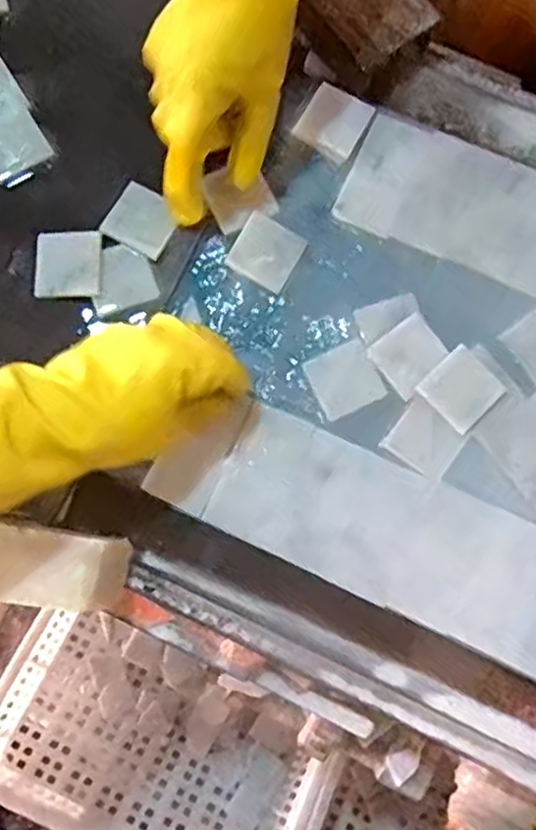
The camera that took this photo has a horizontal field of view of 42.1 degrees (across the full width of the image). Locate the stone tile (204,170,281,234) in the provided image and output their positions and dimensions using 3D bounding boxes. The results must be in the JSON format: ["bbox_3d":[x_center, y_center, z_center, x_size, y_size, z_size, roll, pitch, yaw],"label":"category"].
[{"bbox_3d":[-0.022,-0.172,0.545,0.048,0.005,0.045,-25,106,-3],"label":"stone tile"}]

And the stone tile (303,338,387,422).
[{"bbox_3d":[0.058,-0.027,0.529,0.048,0.004,0.050,-25,80,-3],"label":"stone tile"}]

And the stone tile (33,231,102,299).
[{"bbox_3d":[-0.154,-0.116,0.533,0.050,0.008,0.049,-1,80,1],"label":"stone tile"}]

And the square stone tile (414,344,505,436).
[{"bbox_3d":[0.145,-0.020,0.519,0.049,0.004,0.049,-43,82,-6],"label":"square stone tile"}]

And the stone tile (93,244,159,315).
[{"bbox_3d":[-0.114,-0.105,0.539,0.048,0.014,0.046,-20,80,-3],"label":"stone tile"}]

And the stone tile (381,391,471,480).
[{"bbox_3d":[0.118,0.018,0.518,0.050,0.005,0.046,35,82,7],"label":"stone tile"}]

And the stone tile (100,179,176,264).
[{"bbox_3d":[-0.097,-0.150,0.538,0.048,0.005,0.046,31,90,-7],"label":"stone tile"}]

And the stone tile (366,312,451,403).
[{"bbox_3d":[0.108,-0.045,0.525,0.048,0.004,0.048,-37,81,-5],"label":"stone tile"}]

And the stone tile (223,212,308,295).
[{"bbox_3d":[-0.001,-0.127,0.546,0.049,0.010,0.048,30,82,6],"label":"stone tile"}]

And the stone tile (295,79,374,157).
[{"bbox_3d":[0.053,-0.233,0.554,0.049,0.009,0.049,31,82,6],"label":"stone tile"}]

